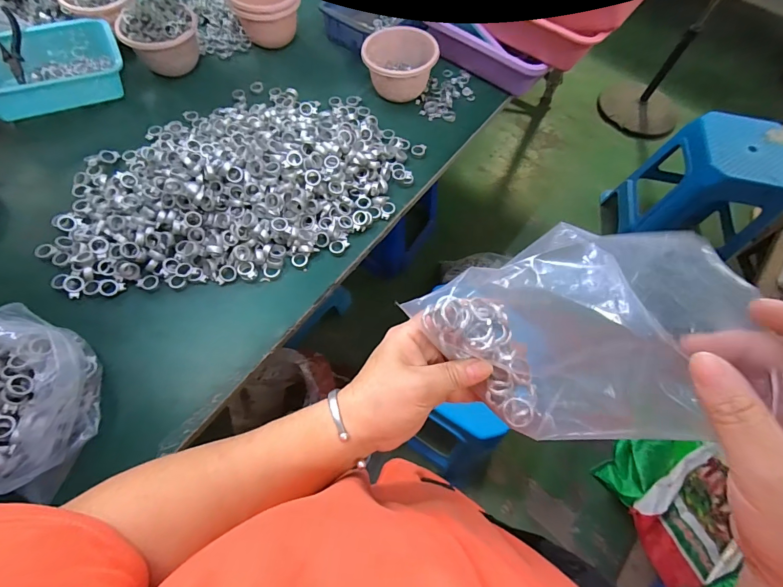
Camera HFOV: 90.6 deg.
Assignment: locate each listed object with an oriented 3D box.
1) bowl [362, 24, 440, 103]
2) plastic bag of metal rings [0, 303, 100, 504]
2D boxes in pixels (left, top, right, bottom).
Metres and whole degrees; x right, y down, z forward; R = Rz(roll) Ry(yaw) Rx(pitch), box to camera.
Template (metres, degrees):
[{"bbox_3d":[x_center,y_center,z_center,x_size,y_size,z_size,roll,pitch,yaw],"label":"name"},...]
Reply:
[{"bbox_3d":[0.016,-0.463,0.801,0.140,0.092,0.138,1,64,-2],"label":"bowl"},{"bbox_3d":[-0.483,0.132,0.494,0.222,0.094,0.194,24,65,9],"label":"plastic bag of metal rings"}]

